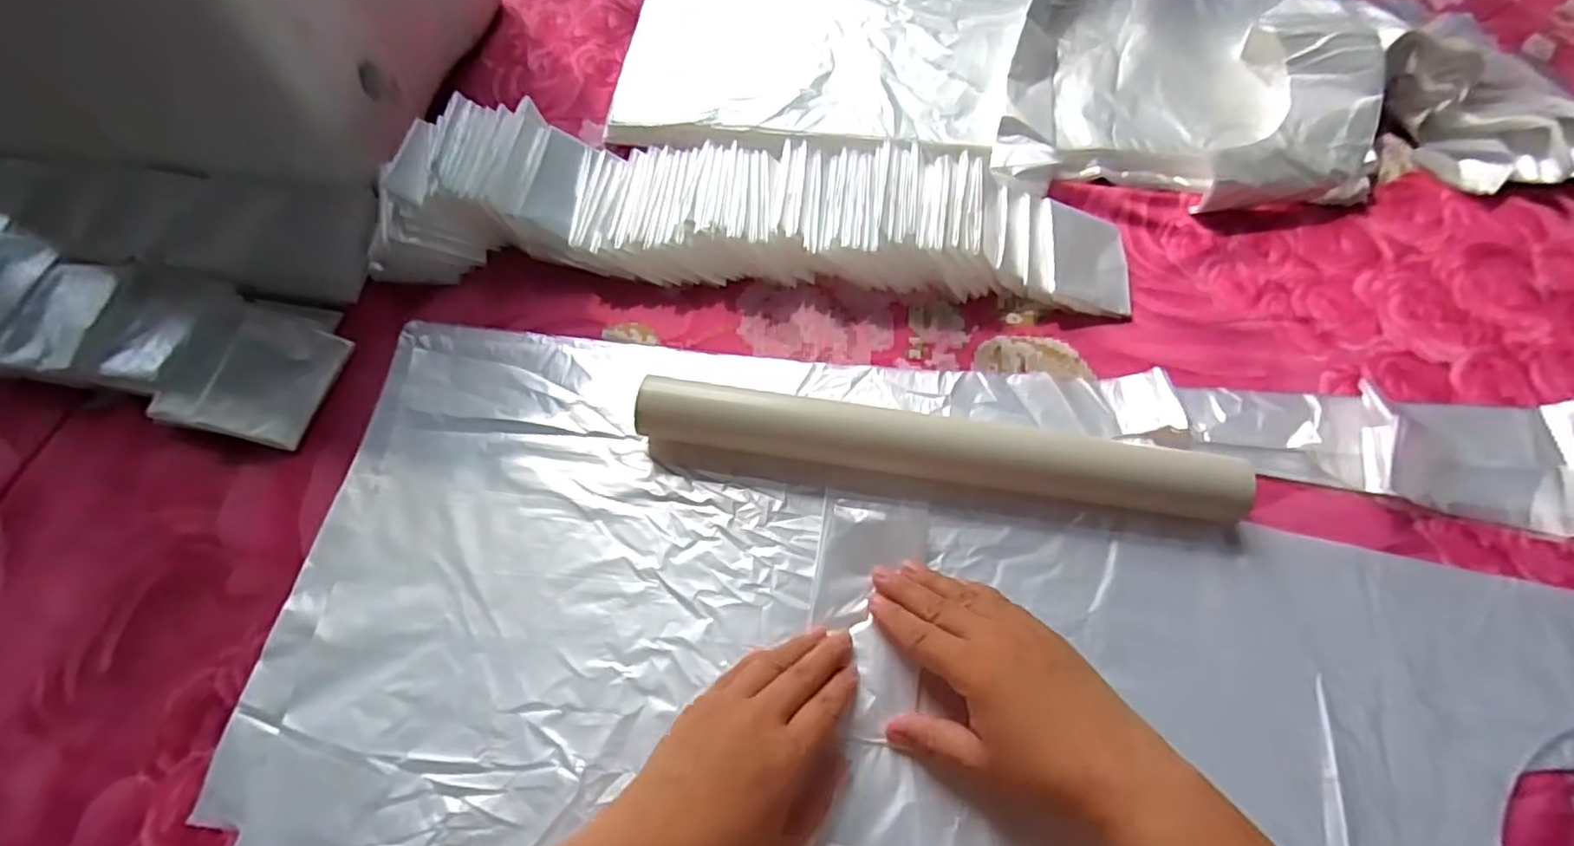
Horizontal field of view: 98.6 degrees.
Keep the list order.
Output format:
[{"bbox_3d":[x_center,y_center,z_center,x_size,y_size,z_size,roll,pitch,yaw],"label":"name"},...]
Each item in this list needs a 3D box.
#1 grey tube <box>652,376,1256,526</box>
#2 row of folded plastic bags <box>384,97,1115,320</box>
[{"bbox_3d":[0.087,0.013,0.414,0.350,0.041,0.041,8,65,5],"label":"grey tube"},{"bbox_3d":[-0.019,-0.155,0.482,0.540,0.049,0.121,4,65,3],"label":"row of folded plastic bags"}]

